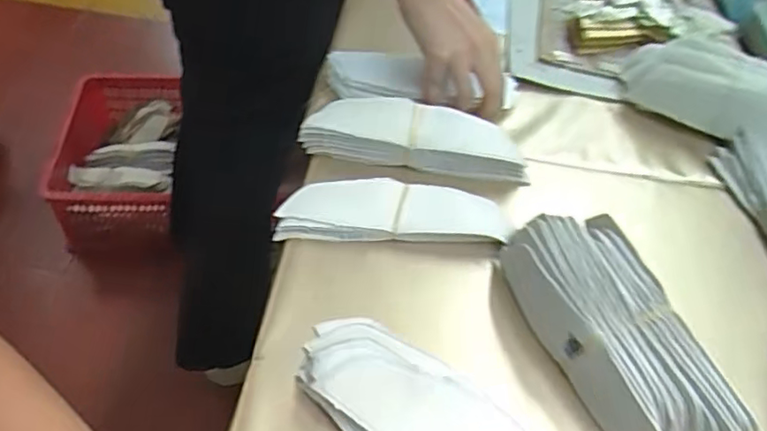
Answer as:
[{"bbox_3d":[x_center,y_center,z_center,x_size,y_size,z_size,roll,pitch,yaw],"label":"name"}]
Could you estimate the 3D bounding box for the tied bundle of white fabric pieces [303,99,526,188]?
[{"bbox_3d":[0.032,-0.074,0.566,0.212,0.051,0.059,9,48,2],"label":"tied bundle of white fabric pieces"}]

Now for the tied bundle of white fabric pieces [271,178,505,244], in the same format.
[{"bbox_3d":[0.007,-0.002,0.518,0.192,0.023,0.058,1,49,-6],"label":"tied bundle of white fabric pieces"}]

